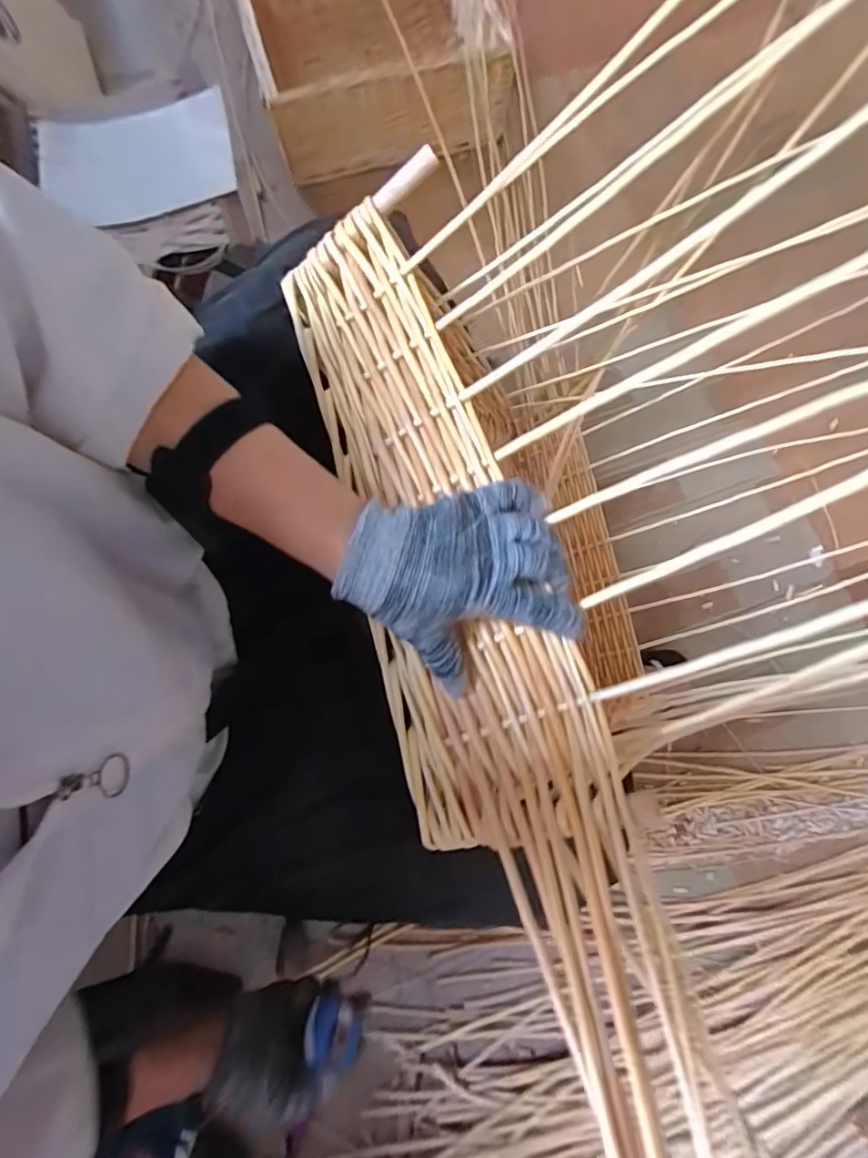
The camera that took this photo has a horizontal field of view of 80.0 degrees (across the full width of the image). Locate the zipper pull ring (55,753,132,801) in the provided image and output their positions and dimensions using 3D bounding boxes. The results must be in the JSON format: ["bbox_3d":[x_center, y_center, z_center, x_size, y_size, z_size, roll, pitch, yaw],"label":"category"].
[{"bbox_3d":[-0.162,0.096,0.248,0.009,0.044,0.020,-10,77,-4],"label":"zipper pull ring"}]

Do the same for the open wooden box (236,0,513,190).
[{"bbox_3d":[-0.136,-1.048,1.002,0.441,0.170,0.445,-16,78,-5],"label":"open wooden box"}]

